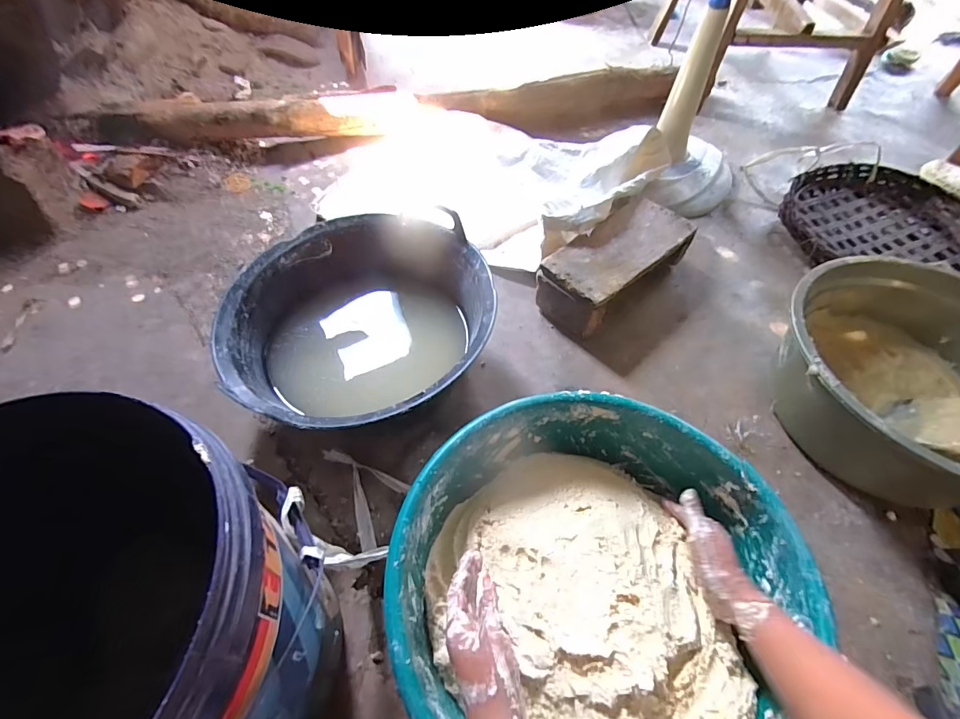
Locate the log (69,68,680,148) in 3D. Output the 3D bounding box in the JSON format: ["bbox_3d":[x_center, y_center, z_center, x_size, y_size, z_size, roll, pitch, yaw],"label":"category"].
[{"bbox_3d":[-0.179,-0.727,1.319,1.667,0.131,0.147,-11,54,-10],"label":"log"}]

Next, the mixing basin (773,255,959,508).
[{"bbox_3d":[0.677,0.041,0.725,0.402,0.179,0.391,1,53,-1],"label":"mixing basin"}]

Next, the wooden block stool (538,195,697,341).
[{"bbox_3d":[0.279,-0.196,0.936,0.367,0.116,0.152,-38,62,-26],"label":"wooden block stool"}]

